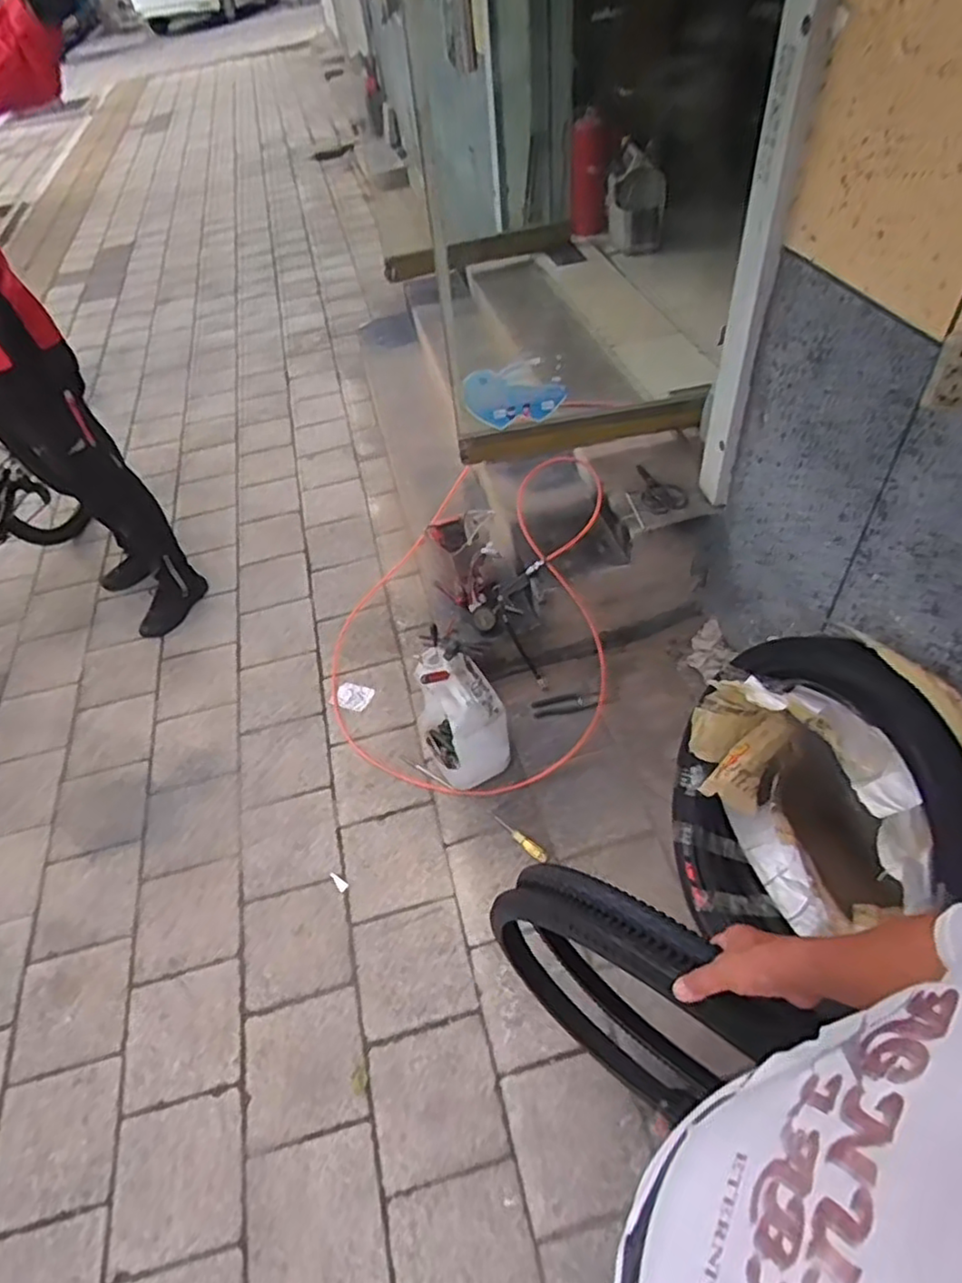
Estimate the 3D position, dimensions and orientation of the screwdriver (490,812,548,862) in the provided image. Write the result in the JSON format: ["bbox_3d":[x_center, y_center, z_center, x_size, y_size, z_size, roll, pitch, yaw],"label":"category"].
[{"bbox_3d":[0.092,0.476,1.654,0.032,0.029,0.184,-37,58,-26],"label":"screwdriver"}]

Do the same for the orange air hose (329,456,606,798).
[{"bbox_3d":[-0.063,-0.112,1.862,0.921,0.562,0.866,-3,49,4],"label":"orange air hose"}]

